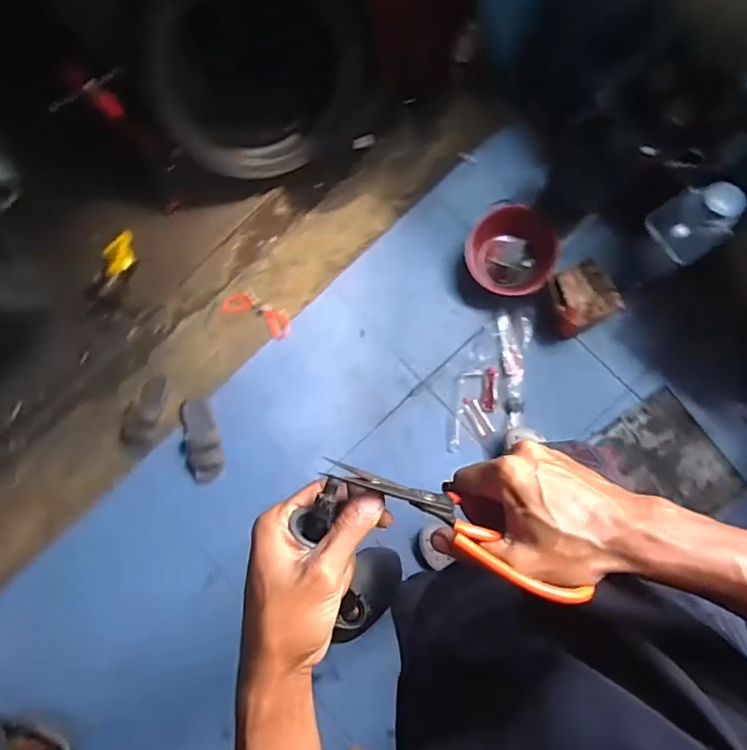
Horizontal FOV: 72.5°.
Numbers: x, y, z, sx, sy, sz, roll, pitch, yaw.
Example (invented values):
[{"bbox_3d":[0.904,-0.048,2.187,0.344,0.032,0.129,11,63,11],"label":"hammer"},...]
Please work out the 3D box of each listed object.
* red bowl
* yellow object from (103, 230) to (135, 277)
[{"bbox_3d":[0.388,-0.347,1.413,0.243,0.080,0.232,-1,81,9],"label":"red bowl"},{"bbox_3d":[-0.751,-0.359,1.511,0.040,0.120,0.140,18,85,11],"label":"yellow object"}]

